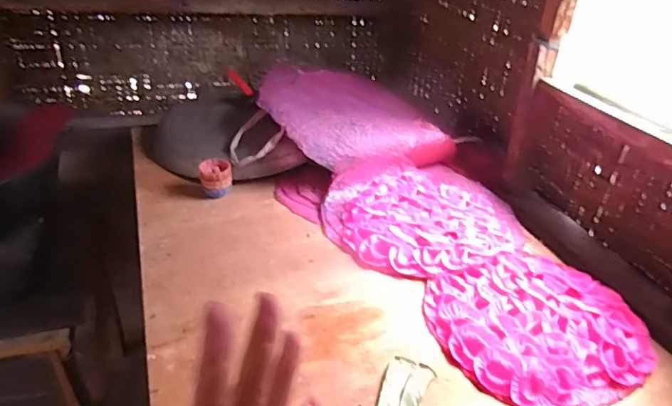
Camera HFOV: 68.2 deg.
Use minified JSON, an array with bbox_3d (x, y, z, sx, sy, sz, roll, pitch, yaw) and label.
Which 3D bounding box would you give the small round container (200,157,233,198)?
[{"bbox_3d":[-0.249,-0.048,1.035,0.065,0.067,0.059,-5,34,-14],"label":"small round container"}]

